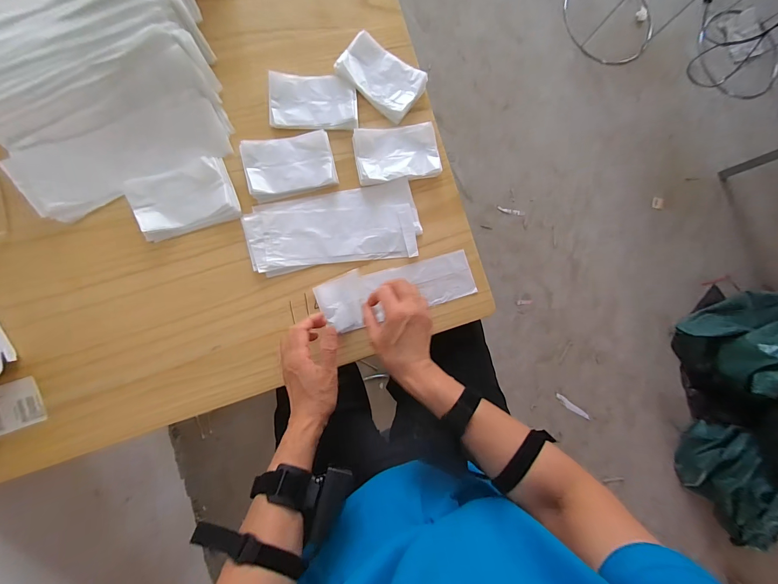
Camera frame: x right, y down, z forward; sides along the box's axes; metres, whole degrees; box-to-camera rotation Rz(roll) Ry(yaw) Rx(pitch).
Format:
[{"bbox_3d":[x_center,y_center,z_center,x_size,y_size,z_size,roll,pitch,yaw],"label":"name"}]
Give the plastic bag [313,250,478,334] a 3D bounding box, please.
[{"bbox_3d":[0.015,-0.002,0.524,0.239,0.012,0.080,-13,90,-9],"label":"plastic bag"}]

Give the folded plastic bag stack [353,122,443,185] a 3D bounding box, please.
[{"bbox_3d":[0.015,-0.220,0.539,0.133,0.012,0.087,-10,89,-8],"label":"folded plastic bag stack"}]

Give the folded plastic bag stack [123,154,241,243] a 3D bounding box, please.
[{"bbox_3d":[-0.292,-0.136,0.486,0.132,0.019,0.092,-20,90,-8],"label":"folded plastic bag stack"}]

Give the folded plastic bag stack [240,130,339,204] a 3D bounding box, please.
[{"bbox_3d":[-0.149,-0.191,0.511,0.129,0.013,0.084,-13,89,-8],"label":"folded plastic bag stack"}]

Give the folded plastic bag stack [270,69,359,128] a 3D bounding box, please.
[{"bbox_3d":[-0.116,-0.294,0.527,0.130,0.016,0.083,-1,87,-8],"label":"folded plastic bag stack"}]

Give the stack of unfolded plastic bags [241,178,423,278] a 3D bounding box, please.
[{"bbox_3d":[-0.081,-0.096,0.521,0.255,0.009,0.114,-11,89,-8],"label":"stack of unfolded plastic bags"}]

